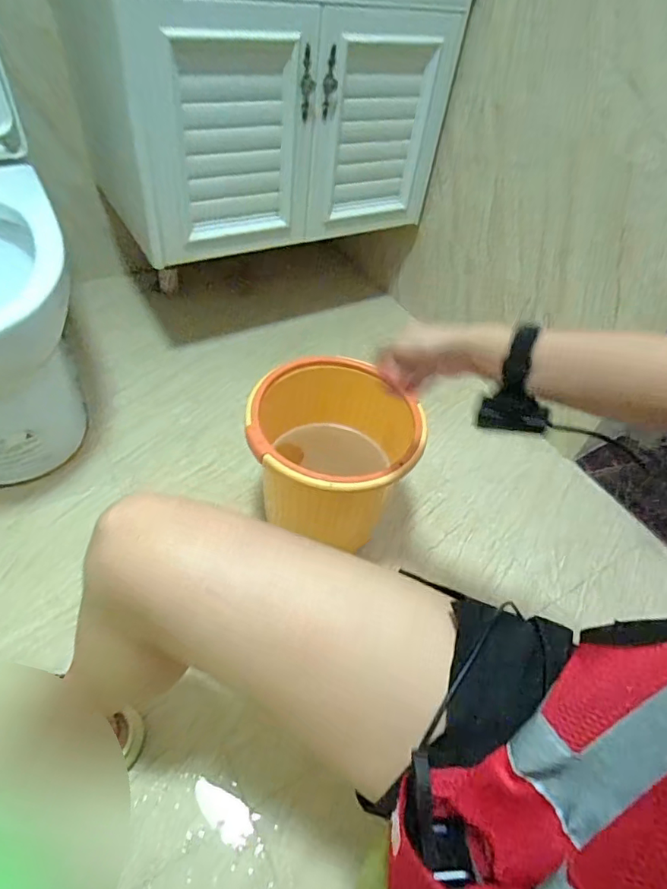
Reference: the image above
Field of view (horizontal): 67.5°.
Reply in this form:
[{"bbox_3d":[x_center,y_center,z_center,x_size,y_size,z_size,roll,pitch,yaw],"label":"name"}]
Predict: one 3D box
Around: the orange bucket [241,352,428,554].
[{"bbox_3d":[0.002,0.024,0.821,0.256,0.228,0.260,1,47,-1],"label":"orange bucket"}]

